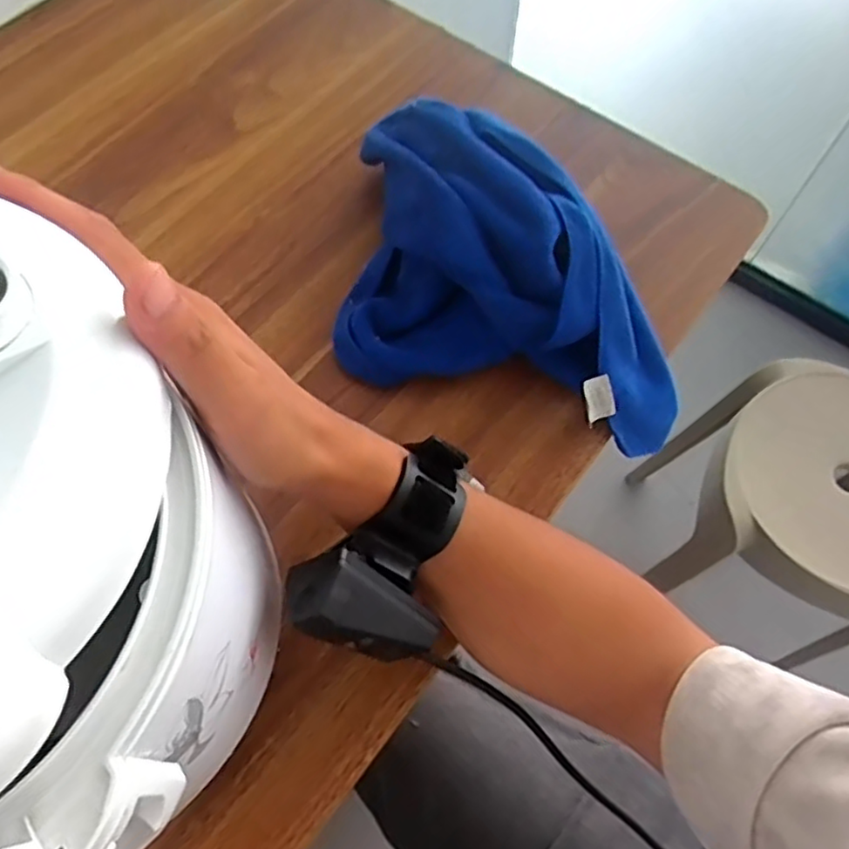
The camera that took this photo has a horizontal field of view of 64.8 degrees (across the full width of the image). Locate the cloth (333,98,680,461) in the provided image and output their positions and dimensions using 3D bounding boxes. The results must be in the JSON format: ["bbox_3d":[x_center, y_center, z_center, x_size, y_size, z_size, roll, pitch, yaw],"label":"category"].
[{"bbox_3d":[0.057,-0.095,0.408,0.231,0.097,0.146,15,62,5],"label":"cloth"}]

